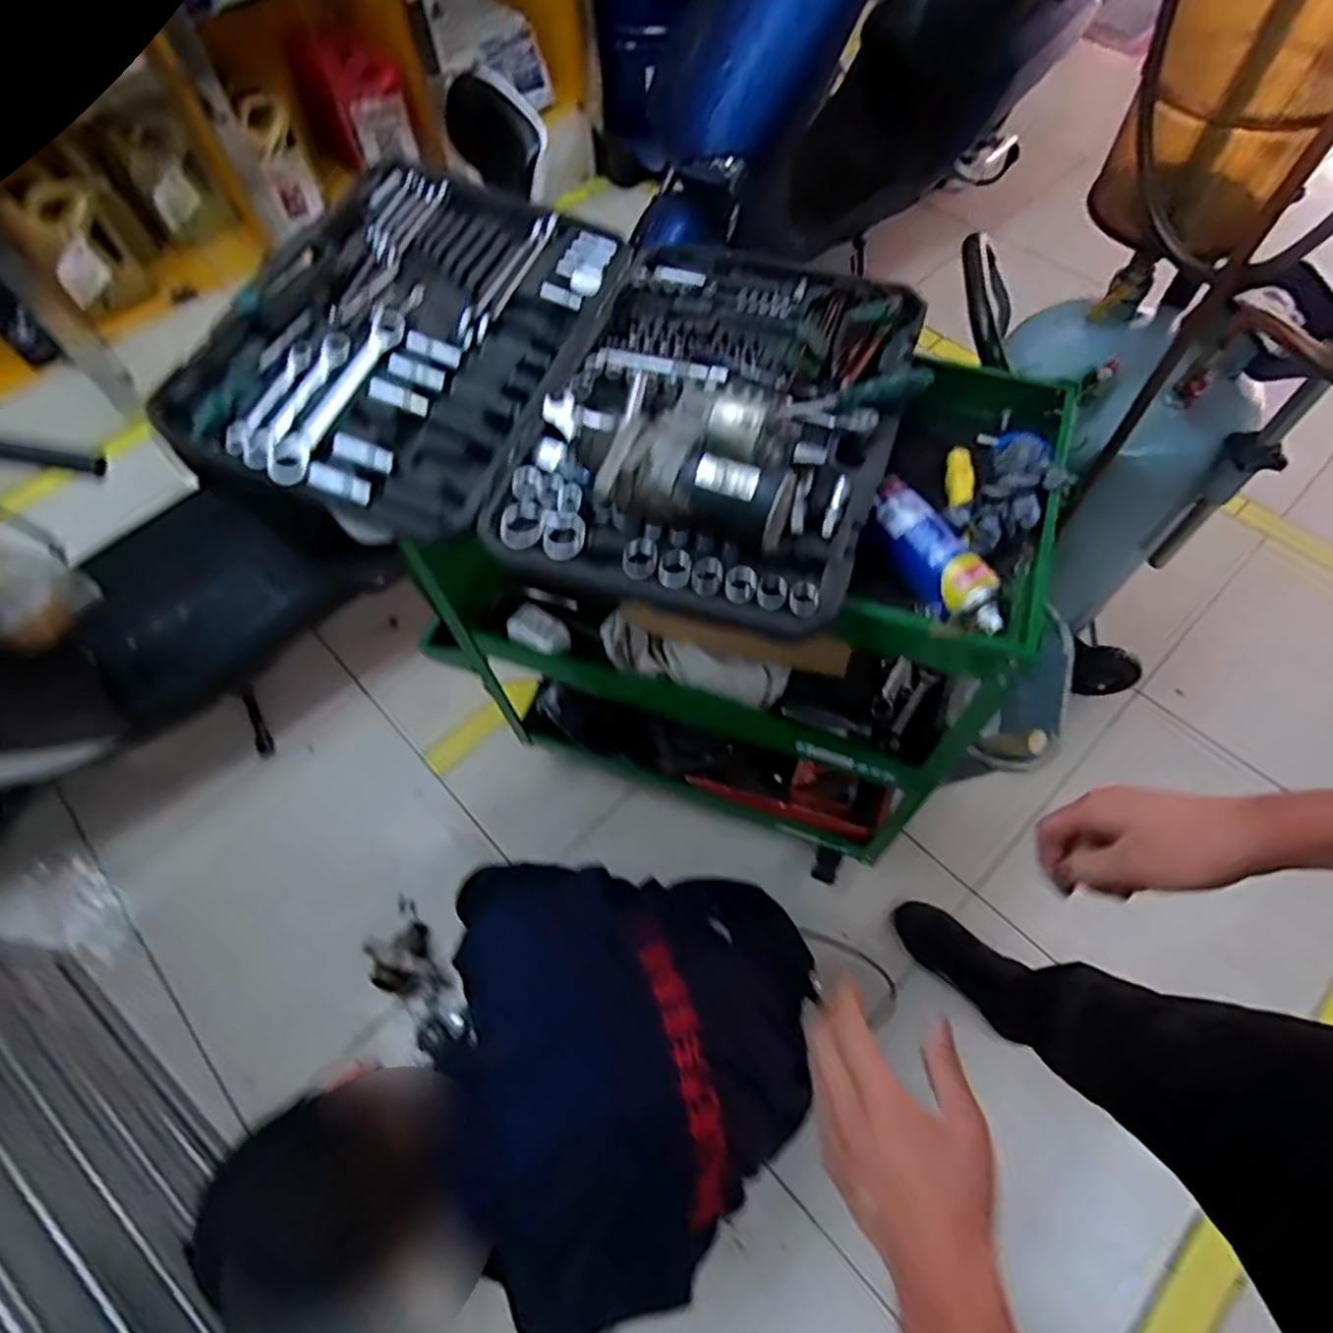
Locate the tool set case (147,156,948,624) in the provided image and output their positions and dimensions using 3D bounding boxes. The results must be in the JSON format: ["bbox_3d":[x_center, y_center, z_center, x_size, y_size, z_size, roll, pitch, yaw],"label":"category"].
[{"bbox_3d":[-0.111,-0.339,0.753,0.702,0.098,0.493,16,64,11],"label":"tool set case"}]

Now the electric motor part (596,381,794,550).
[{"bbox_3d":[0.039,-0.176,0.635,0.153,0.090,0.116,17,64,11],"label":"electric motor part"}]

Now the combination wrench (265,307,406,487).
[{"bbox_3d":[-0.337,-0.281,0.742,0.034,0.015,0.228,24,67,-2],"label":"combination wrench"}]

